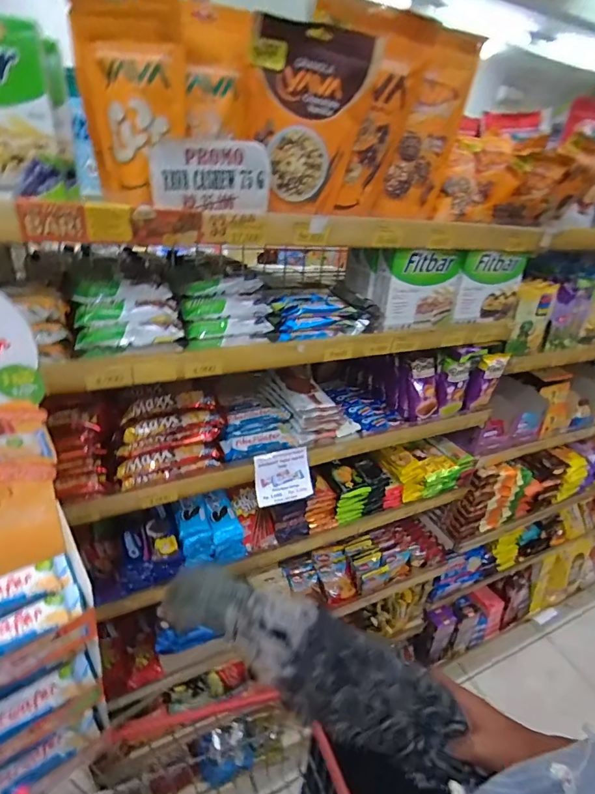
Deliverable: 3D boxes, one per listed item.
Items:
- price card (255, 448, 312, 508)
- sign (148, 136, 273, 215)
[{"bbox_3d":[-0.022,0.132,0.675,0.097,0.085,0.005,-7,-1,-24],"label":"price card"},{"bbox_3d":[-0.091,-0.237,0.435,0.124,0.070,0.008,-10,44,-22],"label":"sign"}]

